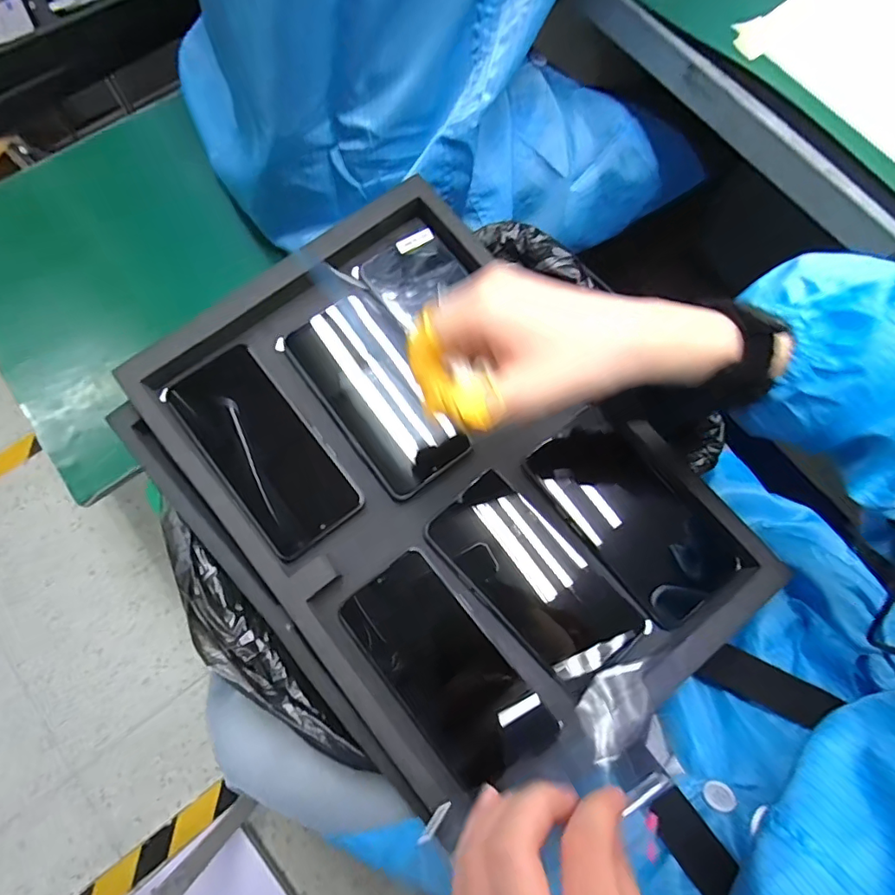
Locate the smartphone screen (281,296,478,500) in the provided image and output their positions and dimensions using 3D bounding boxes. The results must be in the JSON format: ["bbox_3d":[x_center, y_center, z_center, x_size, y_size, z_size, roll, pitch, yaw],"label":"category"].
[{"bbox_3d":[-0.054,-0.045,0.424,0.083,0.011,0.164,-35,79,-9],"label":"smartphone screen"}]

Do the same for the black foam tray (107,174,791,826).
[{"bbox_3d":[-0.007,0.028,0.399,0.309,0.035,0.435,-40,80,-11],"label":"black foam tray"}]

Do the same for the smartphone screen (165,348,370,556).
[{"bbox_3d":[-0.139,-0.001,0.400,0.074,0.012,0.161,-37,80,-9],"label":"smartphone screen"}]

